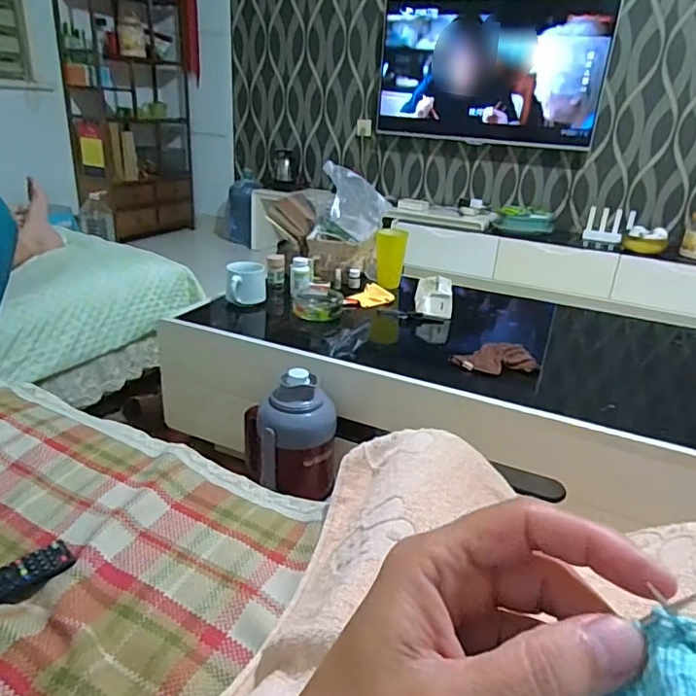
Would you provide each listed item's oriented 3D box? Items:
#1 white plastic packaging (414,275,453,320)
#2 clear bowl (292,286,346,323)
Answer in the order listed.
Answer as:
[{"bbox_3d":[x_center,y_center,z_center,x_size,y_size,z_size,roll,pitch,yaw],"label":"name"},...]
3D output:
[{"bbox_3d":[0.224,-0.137,1.439,0.100,0.079,0.112,8,24,10],"label":"white plastic packaging"},{"bbox_3d":[-0.071,-0.117,1.419,0.124,0.062,0.149,5,24,4],"label":"clear bowl"}]

